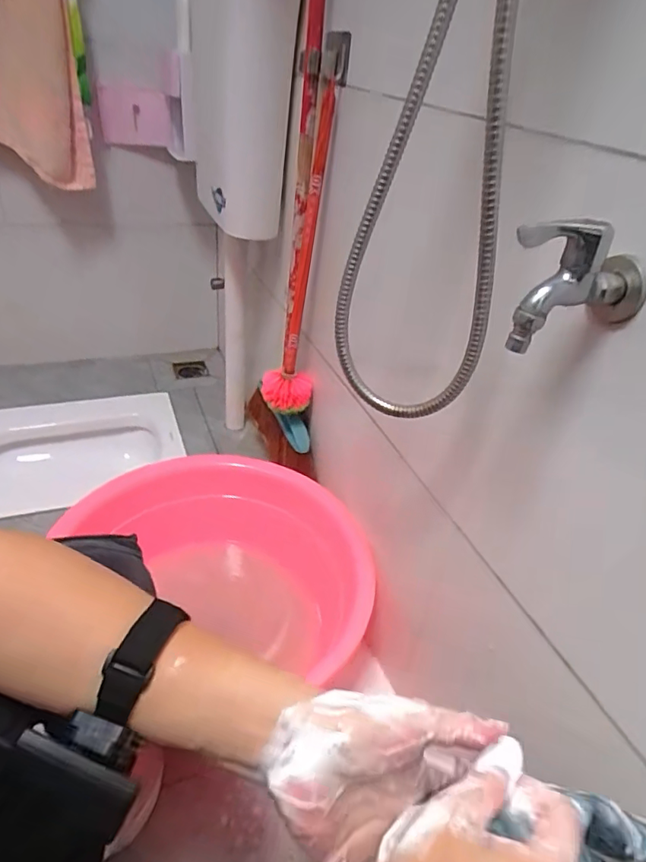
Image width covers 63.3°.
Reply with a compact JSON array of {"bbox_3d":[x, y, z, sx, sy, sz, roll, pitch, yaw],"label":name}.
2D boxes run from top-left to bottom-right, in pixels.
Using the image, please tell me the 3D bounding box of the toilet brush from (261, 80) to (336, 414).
[{"bbox_3d":[-0.046,-0.267,0.861,0.092,0.497,0.110,-1,37,-12],"label":"toilet brush"}]

